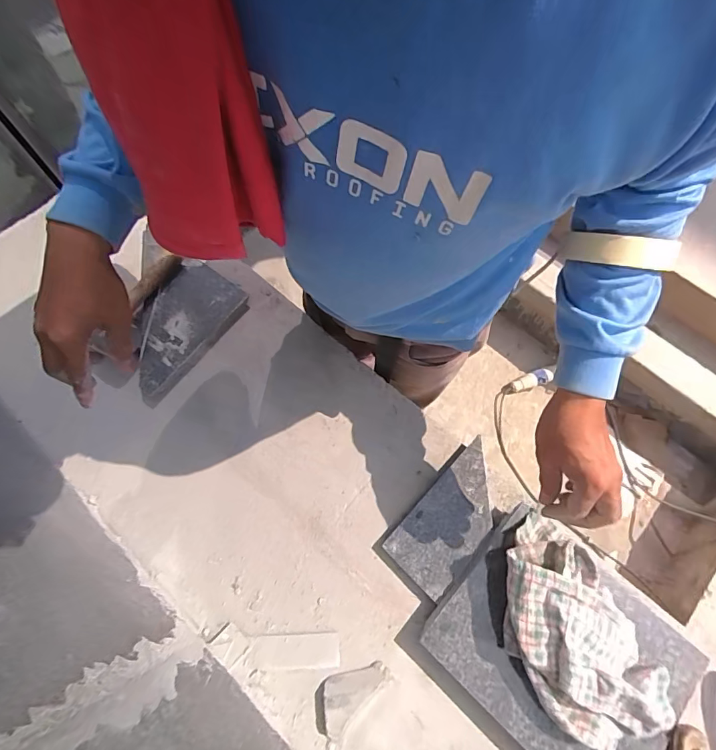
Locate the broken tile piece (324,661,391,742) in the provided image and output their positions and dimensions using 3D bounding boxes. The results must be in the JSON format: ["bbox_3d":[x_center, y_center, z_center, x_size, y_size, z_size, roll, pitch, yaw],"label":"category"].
[{"bbox_3d":[-0.011,0.380,0.512,0.094,0.026,0.049,-43,73,-14],"label":"broken tile piece"}]

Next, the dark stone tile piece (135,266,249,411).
[{"bbox_3d":[-0.293,-0.078,0.691,0.132,0.019,0.221,36,74,15],"label":"dark stone tile piece"}]

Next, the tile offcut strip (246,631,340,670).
[{"bbox_3d":[-0.080,0.345,0.536,0.110,0.005,0.036,-3,68,1],"label":"tile offcut strip"}]

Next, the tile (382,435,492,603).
[{"bbox_3d":[0.131,0.193,0.586,0.090,0.020,0.195,41,75,16],"label":"tile"}]

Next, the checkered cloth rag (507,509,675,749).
[{"bbox_3d":[0.241,0.287,0.481,0.134,0.065,0.242,-25,71,-9],"label":"checkered cloth rag"}]

